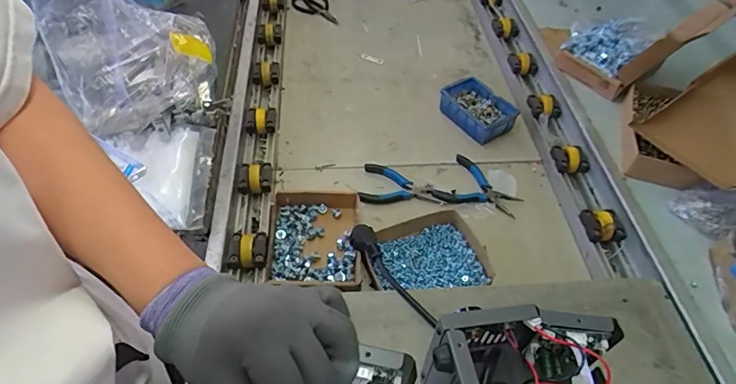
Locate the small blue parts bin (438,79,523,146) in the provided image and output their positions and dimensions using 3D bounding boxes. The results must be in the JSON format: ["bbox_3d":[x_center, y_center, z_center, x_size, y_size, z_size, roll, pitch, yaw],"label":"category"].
[{"bbox_3d":[0.217,-0.163,0.929,0.096,0.050,0.151,-32,58,-25],"label":"small blue parts bin"}]

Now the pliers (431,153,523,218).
[{"bbox_3d":[0.196,-0.001,0.819,0.138,0.010,0.109,29,55,20],"label":"pliers"}]

